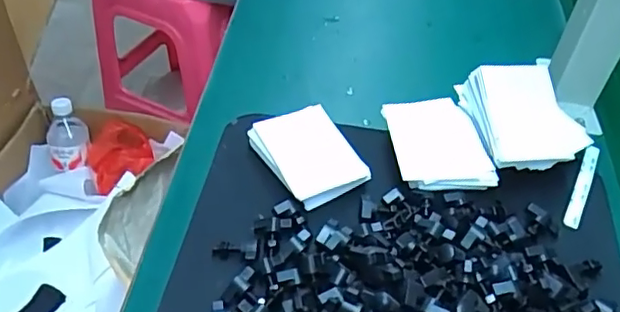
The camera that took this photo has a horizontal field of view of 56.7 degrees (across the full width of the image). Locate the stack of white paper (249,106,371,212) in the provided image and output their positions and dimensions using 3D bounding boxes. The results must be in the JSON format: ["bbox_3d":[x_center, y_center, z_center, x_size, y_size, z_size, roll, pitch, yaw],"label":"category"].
[{"bbox_3d":[-0.003,-0.004,0.436,0.061,0.012,0.082,-21,50,-21],"label":"stack of white paper"}]

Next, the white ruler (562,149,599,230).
[{"bbox_3d":[0.213,0.023,0.449,0.013,0.004,0.092,38,53,-1],"label":"white ruler"}]

